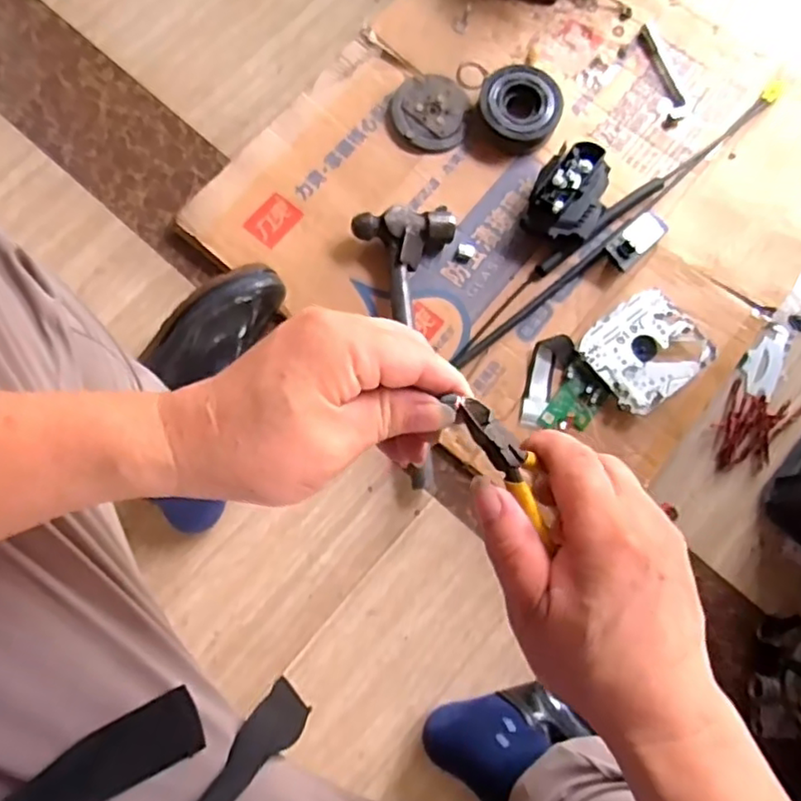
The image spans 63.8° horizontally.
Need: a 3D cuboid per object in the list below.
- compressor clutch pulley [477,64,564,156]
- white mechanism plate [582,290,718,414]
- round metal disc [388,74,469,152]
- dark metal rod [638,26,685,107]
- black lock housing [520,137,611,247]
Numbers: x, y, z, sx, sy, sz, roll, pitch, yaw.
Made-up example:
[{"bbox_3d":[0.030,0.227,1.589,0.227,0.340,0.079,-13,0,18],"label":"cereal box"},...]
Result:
[{"bbox_3d":[0.151,-0.371,0.815,0.102,0.038,0.106,16,76,3],"label":"compressor clutch pulley"},{"bbox_3d":[0.282,-0.058,0.743,0.123,0.029,0.116,-37,79,-10],"label":"white mechanism plate"},{"bbox_3d":[0.036,-0.368,0.823,0.097,0.016,0.099,0,75,-1],"label":"round metal disc"},{"bbox_3d":[0.345,-0.441,0.851,0.017,0.008,0.126,-19,76,-6],"label":"dark metal rod"},{"bbox_3d":[0.200,-0.241,0.772,0.085,0.064,0.112,19,76,4],"label":"black lock housing"}]

